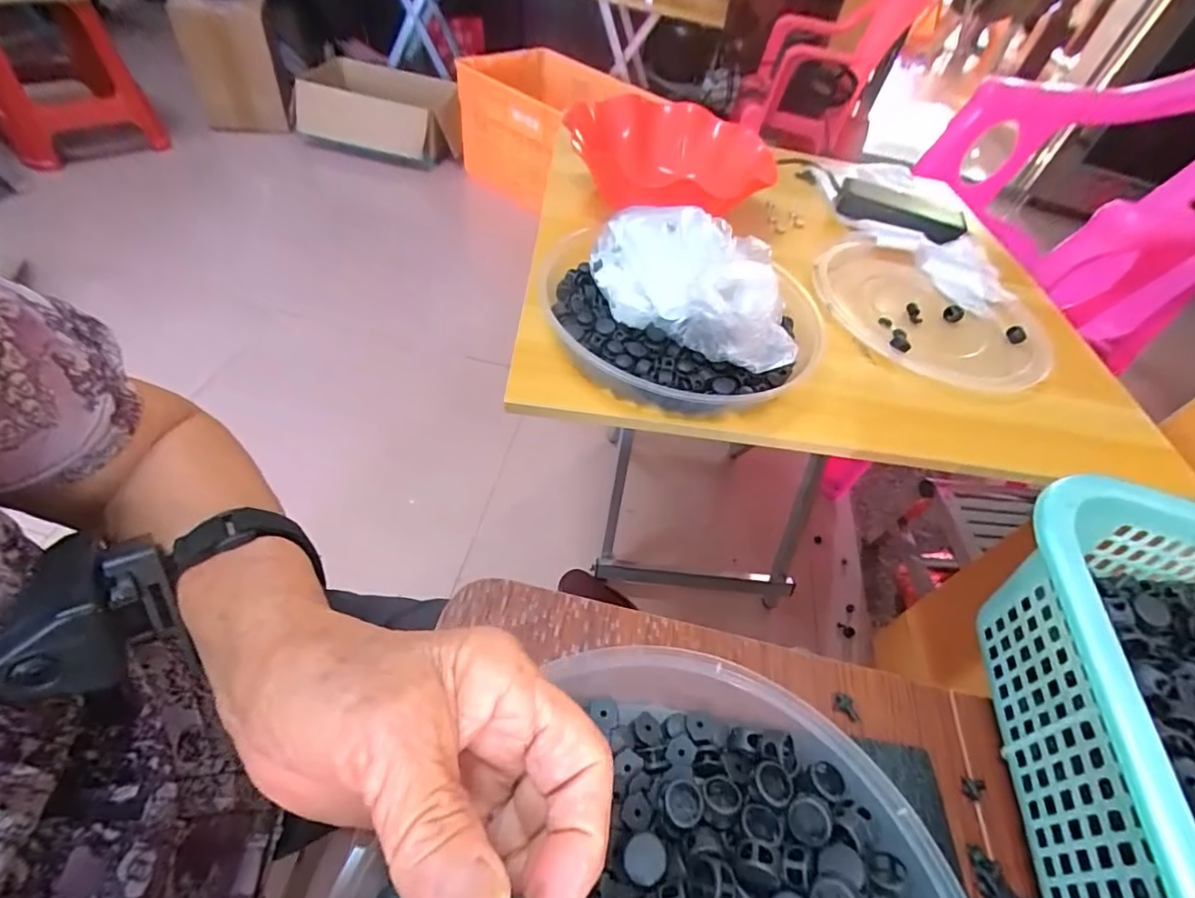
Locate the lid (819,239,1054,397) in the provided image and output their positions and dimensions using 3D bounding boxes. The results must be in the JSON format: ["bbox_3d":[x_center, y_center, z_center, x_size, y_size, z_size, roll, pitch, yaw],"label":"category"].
[{"bbox_3d":[0.341,-0.144,0.561,0.241,0.024,0.213,35,53,18],"label":"lid"}]

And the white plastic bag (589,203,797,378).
[{"bbox_3d":[0.072,-0.134,0.437,0.122,0.089,0.182,-7,52,-16],"label":"white plastic bag"}]

